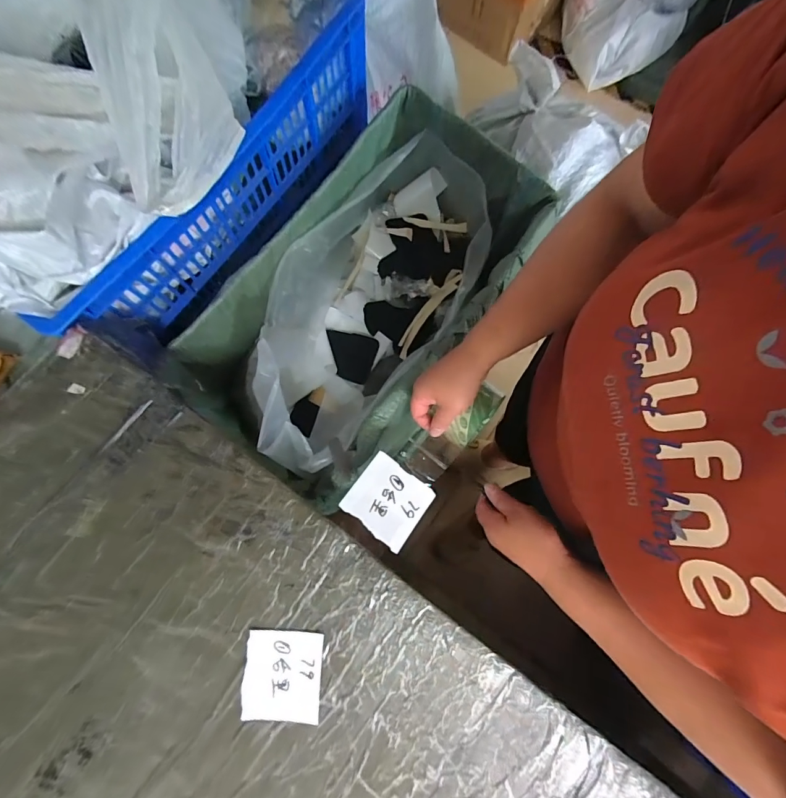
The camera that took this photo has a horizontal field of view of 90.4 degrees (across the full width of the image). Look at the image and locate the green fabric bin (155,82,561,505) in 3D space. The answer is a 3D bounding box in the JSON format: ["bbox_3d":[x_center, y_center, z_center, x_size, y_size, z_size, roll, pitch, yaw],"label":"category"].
[{"bbox_3d":[-0.062,-0.199,0.685,0.402,0.247,0.645,37,81,7],"label":"green fabric bin"}]

